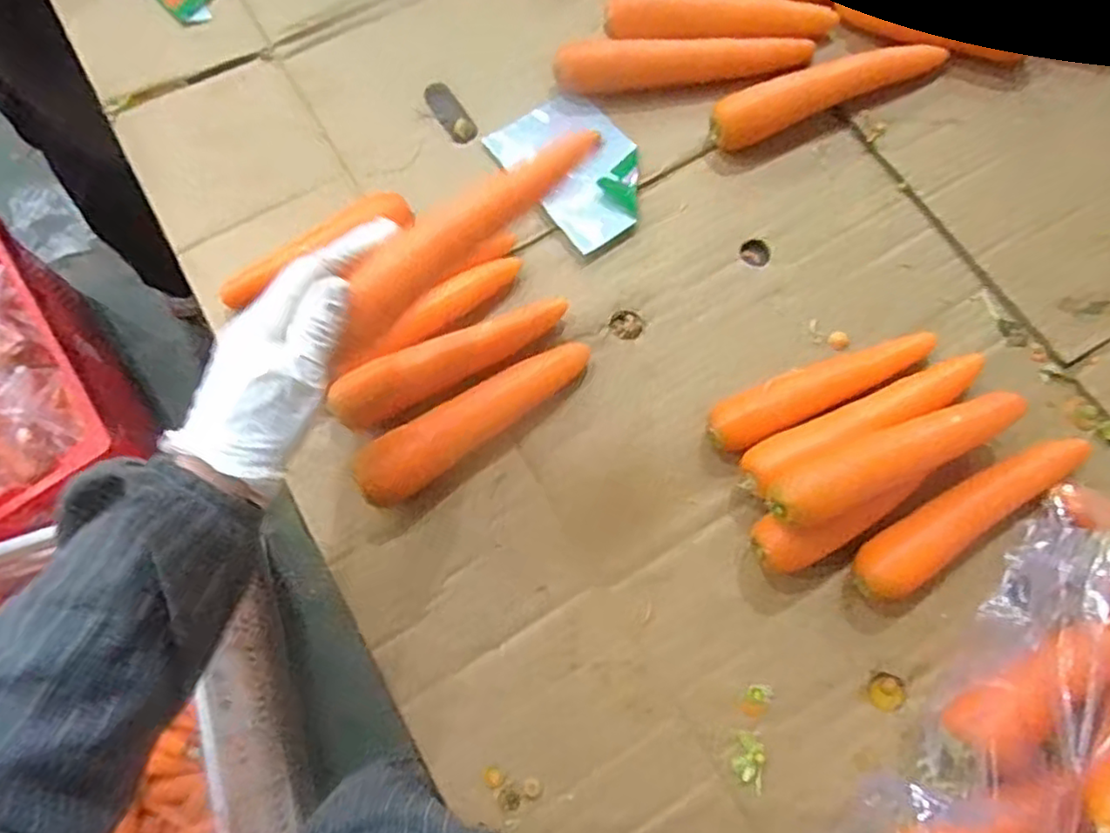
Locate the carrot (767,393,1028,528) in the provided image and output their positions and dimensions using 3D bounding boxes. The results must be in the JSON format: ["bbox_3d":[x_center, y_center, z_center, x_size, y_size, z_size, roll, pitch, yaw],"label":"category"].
[{"bbox_3d":[0.215,0.024,0.411,0.180,0.032,0.039,-22,74,-7],"label":"carrot"}]

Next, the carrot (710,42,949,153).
[{"bbox_3d":[0.218,-0.259,0.532,0.189,0.045,0.030,-18,74,-6],"label":"carrot"}]

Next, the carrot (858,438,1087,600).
[{"bbox_3d":[0.273,0.064,0.432,0.183,0.029,0.039,-28,75,-8],"label":"carrot"}]

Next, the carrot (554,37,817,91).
[{"bbox_3d":[0.107,-0.294,0.554,0.209,0.029,0.029,-4,73,-1],"label":"carrot"}]

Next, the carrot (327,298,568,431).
[{"bbox_3d":[-0.073,-0.043,0.470,0.173,0.038,0.032,-31,75,-9],"label":"carrot"}]

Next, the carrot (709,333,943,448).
[{"bbox_3d":[0.189,-0.023,0.466,0.180,0.032,0.035,-25,75,-7],"label":"carrot"}]

